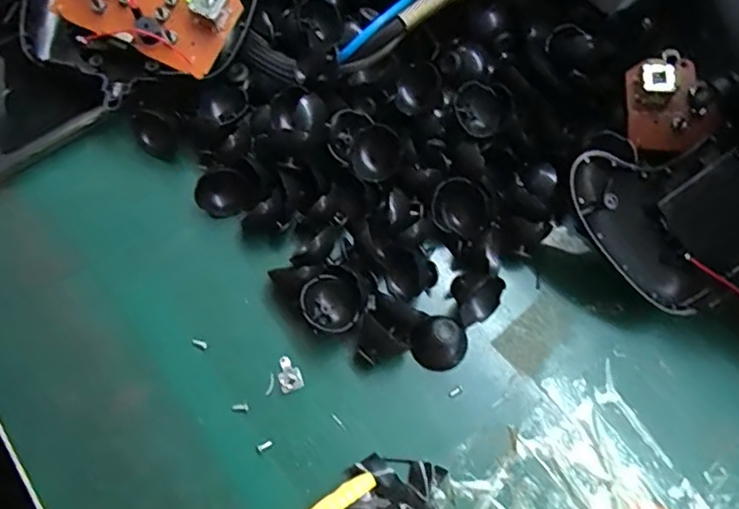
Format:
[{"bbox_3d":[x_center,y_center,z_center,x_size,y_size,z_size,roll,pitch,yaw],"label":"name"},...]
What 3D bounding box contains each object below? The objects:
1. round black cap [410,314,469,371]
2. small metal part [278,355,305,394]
[{"bbox_3d":[0.033,0.042,0.271,0.027,0.022,0.020,5,65,-1],"label":"round black cap"},{"bbox_3d":[-0.038,0.055,0.271,0.010,0.004,0.017,-21,68,-12],"label":"small metal part"}]

